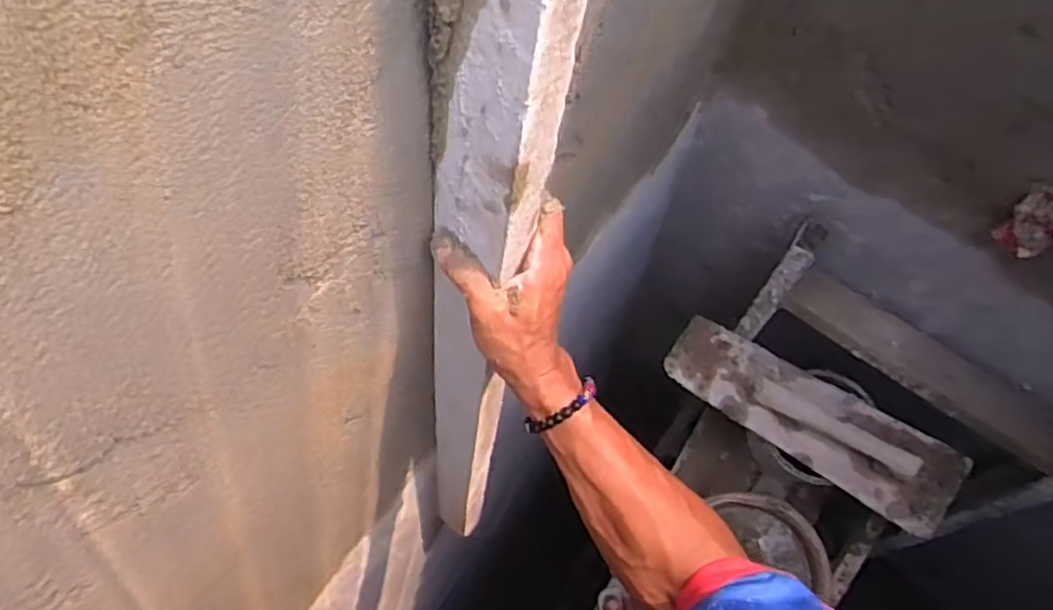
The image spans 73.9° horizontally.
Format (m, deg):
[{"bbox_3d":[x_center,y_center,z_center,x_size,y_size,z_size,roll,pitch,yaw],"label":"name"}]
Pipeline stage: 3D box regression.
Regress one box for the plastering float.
[{"bbox_3d":[0.459,0.175,1.121,0.477,0.067,0.140,33,74,12],"label":"plastering float"}]

